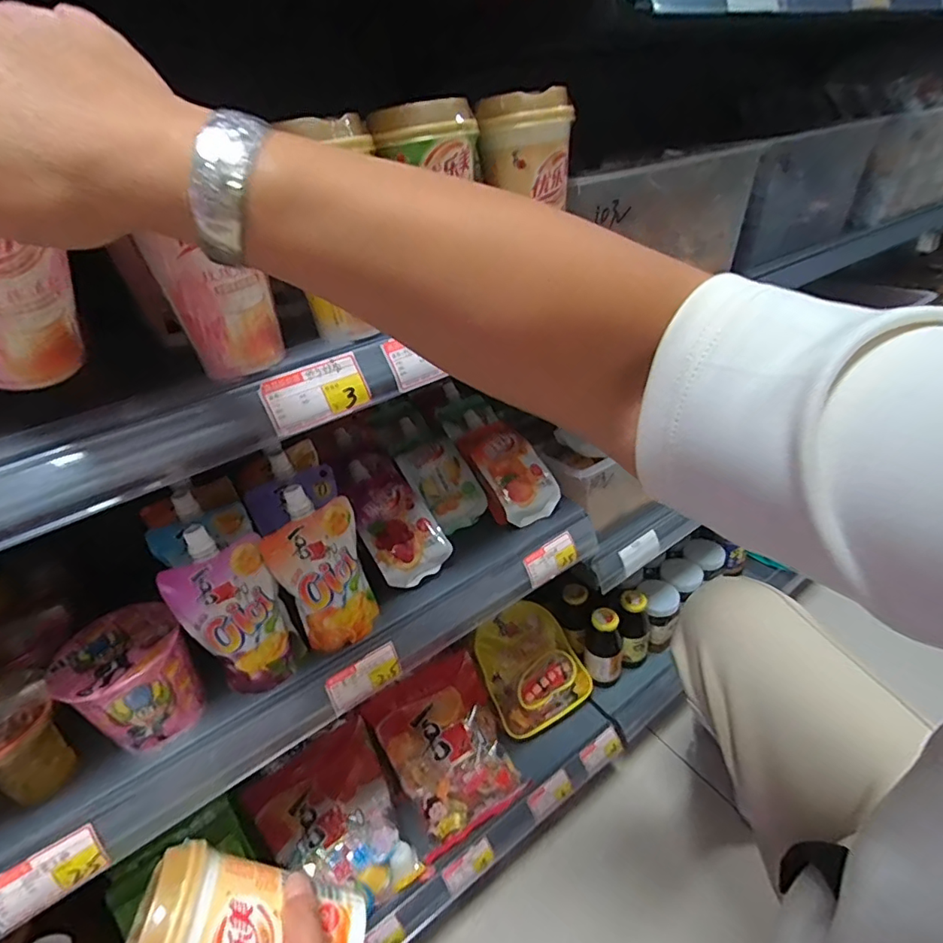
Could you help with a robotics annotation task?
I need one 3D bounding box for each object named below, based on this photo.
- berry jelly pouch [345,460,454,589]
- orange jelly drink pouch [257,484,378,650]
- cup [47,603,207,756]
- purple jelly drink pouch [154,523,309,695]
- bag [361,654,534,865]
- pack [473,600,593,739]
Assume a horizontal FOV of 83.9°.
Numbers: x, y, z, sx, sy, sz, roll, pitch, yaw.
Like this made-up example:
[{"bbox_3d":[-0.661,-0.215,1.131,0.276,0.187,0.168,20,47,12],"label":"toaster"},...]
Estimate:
[{"bbox_3d":[-0.089,0.049,0.593,0.083,0.031,0.157,-20,61,-25],"label":"berry jelly pouch"},{"bbox_3d":[-0.137,0.093,0.485,0.081,0.159,0.041,-19,35,-18],"label":"orange jelly drink pouch"},{"bbox_3d":[-0.289,0.178,0.451,0.097,0.086,0.090,-5,33,3],"label":"cup"},{"bbox_3d":[-0.204,0.120,0.453,0.039,0.165,0.076,25,45,39],"label":"purple jelly drink pouch"},{"bbox_3d":[-0.028,0.409,0.764,0.167,0.060,0.192,-21,66,-27],"label":"bag"},{"bbox_3d":[0.100,0.303,0.819,0.160,0.048,0.175,-23,78,-23],"label":"pack"}]

